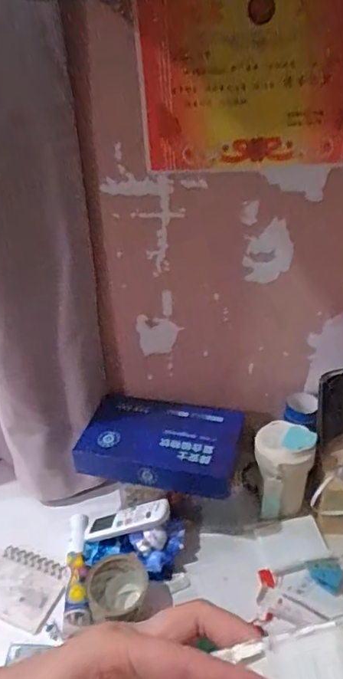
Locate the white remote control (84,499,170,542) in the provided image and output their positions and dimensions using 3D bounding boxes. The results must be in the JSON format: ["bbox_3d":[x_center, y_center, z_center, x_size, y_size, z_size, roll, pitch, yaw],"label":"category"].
[{"bbox_3d":[-0.067,0.275,0.766,0.136,0.019,0.037,-21,30,15],"label":"white remote control"}]

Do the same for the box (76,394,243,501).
[{"bbox_3d":[-0.016,0.160,0.794,0.240,0.071,0.143,4,33,13],"label":"box"}]

